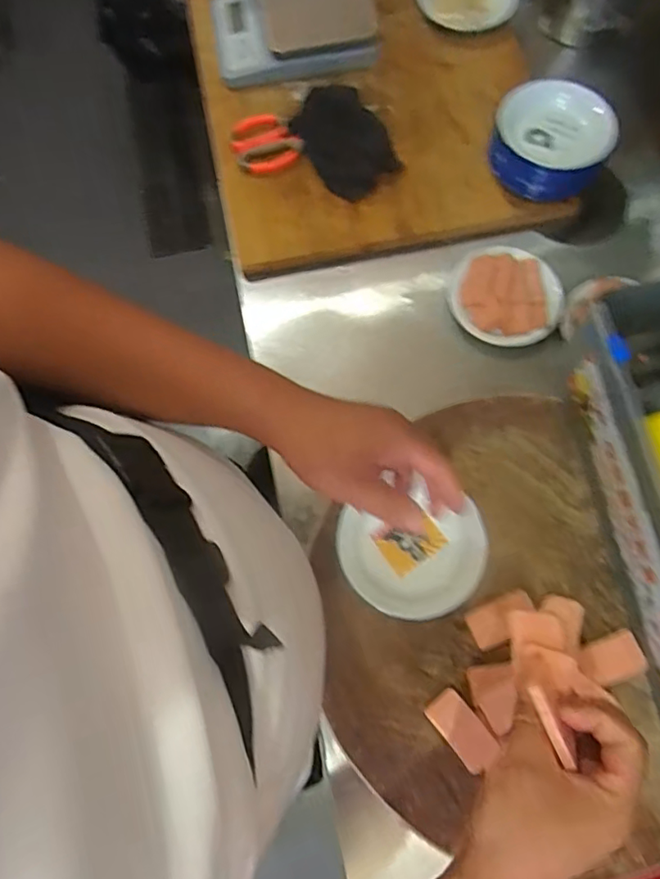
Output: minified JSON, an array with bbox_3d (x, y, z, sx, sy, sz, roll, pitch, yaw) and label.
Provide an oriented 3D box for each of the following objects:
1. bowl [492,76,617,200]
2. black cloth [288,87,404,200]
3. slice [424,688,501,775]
[{"bbox_3d":[0.277,-0.376,0.705,0.140,0.069,0.131,21,75,8],"label":"bowl"},{"bbox_3d":[0.021,-0.386,0.721,0.099,0.059,0.136,-32,75,-7],"label":"black cloth"},{"bbox_3d":[0.113,0.248,0.480,0.033,0.010,0.062,-39,76,-9],"label":"slice"}]

